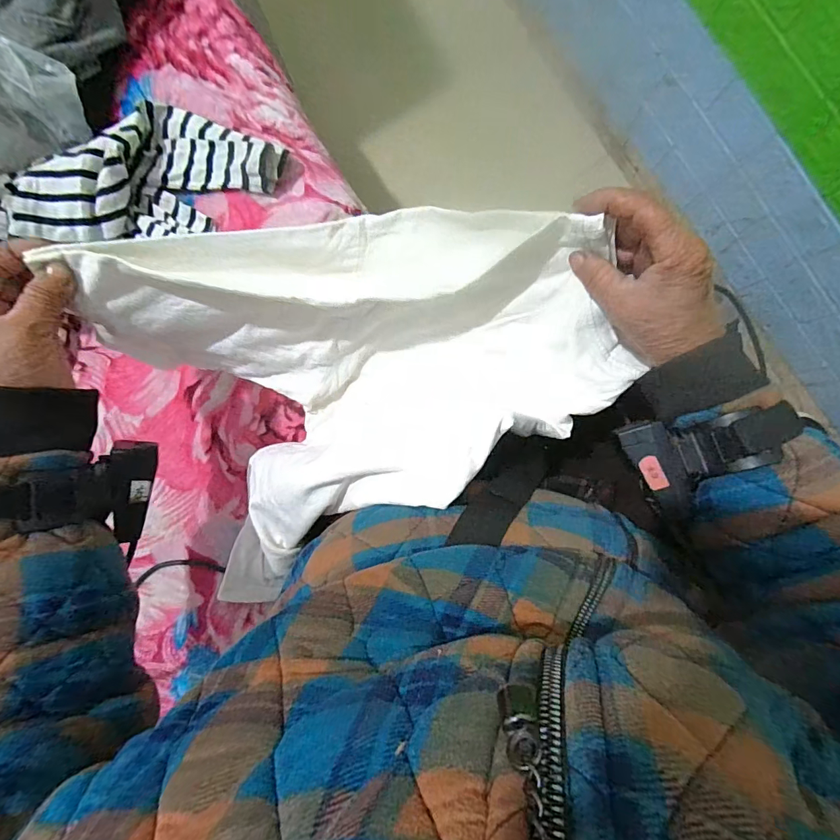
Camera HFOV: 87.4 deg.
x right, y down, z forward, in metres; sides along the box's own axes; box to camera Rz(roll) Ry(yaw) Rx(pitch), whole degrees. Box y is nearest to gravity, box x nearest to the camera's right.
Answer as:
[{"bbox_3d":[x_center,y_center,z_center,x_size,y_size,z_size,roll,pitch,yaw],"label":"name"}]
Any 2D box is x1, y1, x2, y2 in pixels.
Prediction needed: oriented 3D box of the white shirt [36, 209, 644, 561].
[{"bbox_3d":[-0.040,-0.051,0.374,0.347,0.175,0.242,-22,90,2],"label":"white shirt"}]

